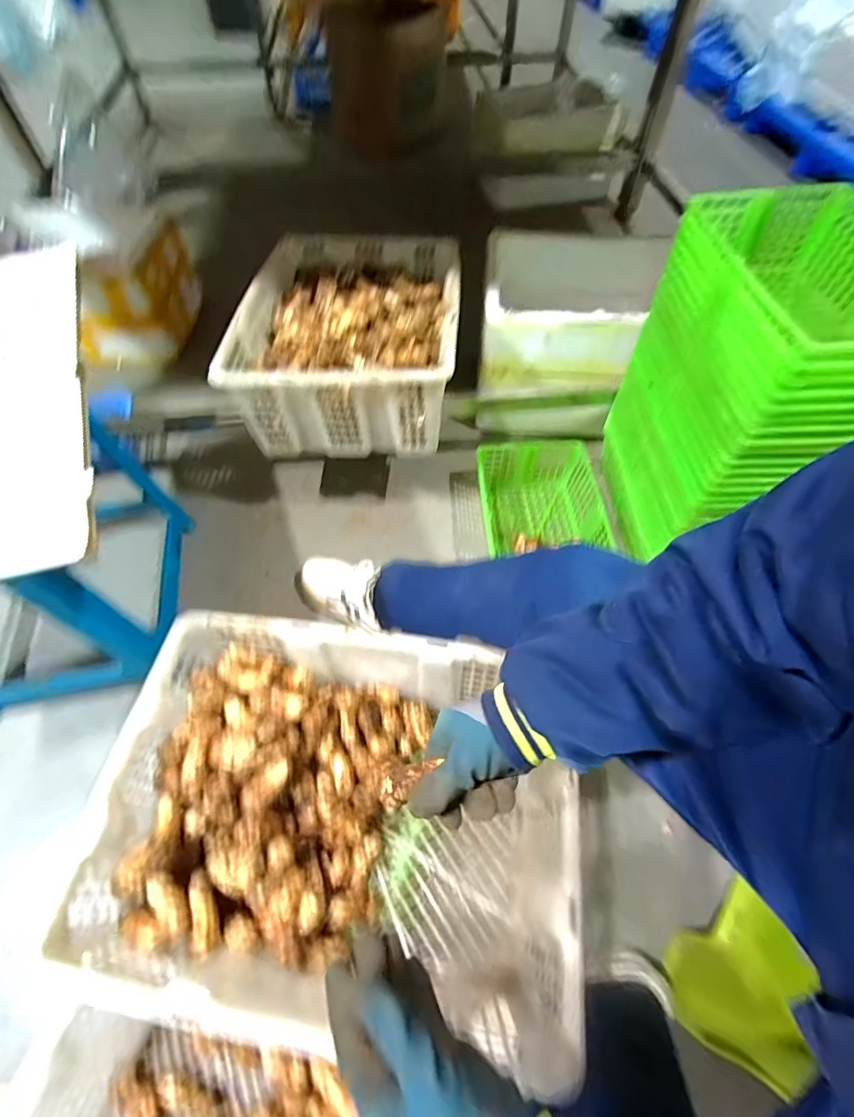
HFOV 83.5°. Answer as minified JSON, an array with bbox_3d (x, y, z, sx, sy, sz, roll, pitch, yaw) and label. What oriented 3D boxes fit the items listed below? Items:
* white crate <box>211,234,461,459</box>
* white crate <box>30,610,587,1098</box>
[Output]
[{"bbox_3d":[-0.127,-0.396,0.850,0.344,0.163,0.461,2,59,2],"label":"white crate"},{"bbox_3d":[-0.090,0.278,0.543,0.464,0.174,0.346,7,59,5],"label":"white crate"}]

